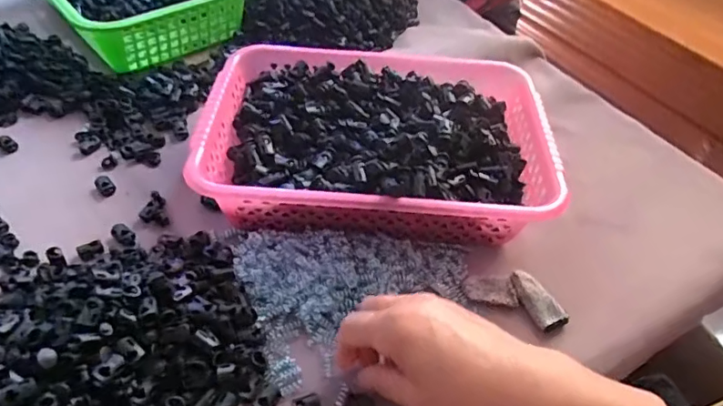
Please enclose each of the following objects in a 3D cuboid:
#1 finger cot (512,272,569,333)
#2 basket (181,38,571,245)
[{"bbox_3d":[0.144,0.080,0.440,0.028,0.013,0.054,-20,51,-23],"label":"finger cot"},{"bbox_3d":[0.015,-0.061,0.515,0.307,0.076,0.236,5,45,0],"label":"basket"}]

